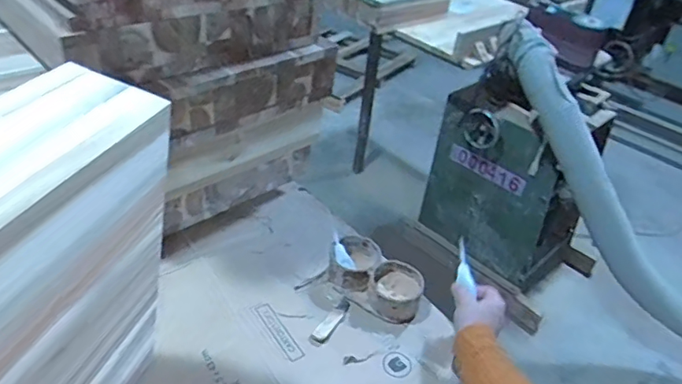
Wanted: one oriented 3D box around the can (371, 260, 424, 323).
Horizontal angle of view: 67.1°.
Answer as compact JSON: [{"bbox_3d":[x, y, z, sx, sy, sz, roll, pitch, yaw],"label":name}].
[{"bbox_3d":[0.085,0.156,0.803,0.078,0.051,0.082,5,35,-3],"label":"can"}]

